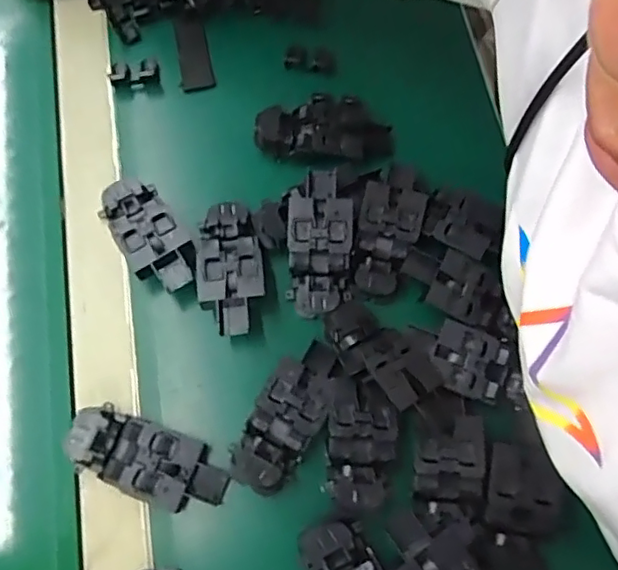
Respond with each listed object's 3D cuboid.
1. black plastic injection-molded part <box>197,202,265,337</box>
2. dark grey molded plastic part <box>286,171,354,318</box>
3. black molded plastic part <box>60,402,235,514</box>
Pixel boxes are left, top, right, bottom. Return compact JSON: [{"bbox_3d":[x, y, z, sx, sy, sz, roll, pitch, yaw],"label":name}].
[{"bbox_3d":[-0.054,-0.012,0.391,0.043,0.024,0.096,-6,71,-4],"label":"black plastic injection-molded part"},{"bbox_3d":[0.007,-0.030,0.392,0.043,0.017,0.098,1,89,-1],"label":"dark grey molded plastic part"},{"bbox_3d":[-0.100,0.109,0.354,0.100,0.025,0.042,20,72,5],"label":"black molded plastic part"}]

